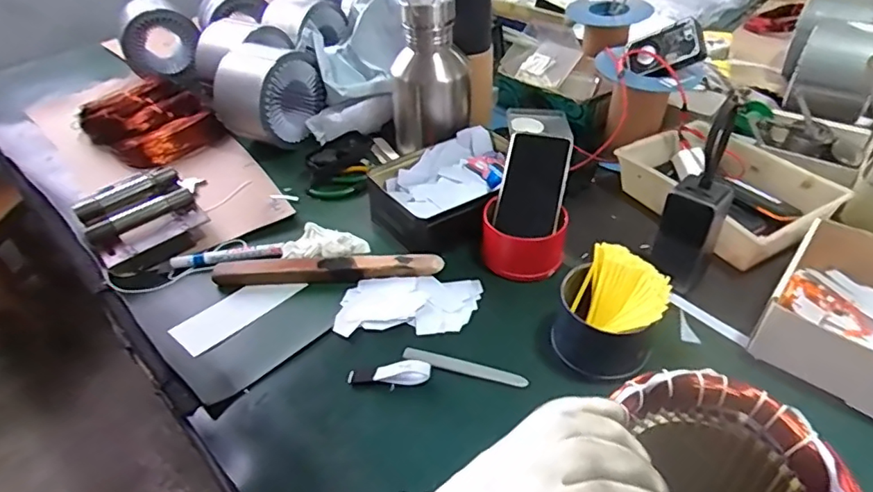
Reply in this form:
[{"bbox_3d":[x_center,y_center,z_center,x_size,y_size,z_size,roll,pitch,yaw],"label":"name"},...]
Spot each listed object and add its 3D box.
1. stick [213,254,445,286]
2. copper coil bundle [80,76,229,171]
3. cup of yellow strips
[{"bbox_3d":[-0.136,0.028,0.671,0.279,0.018,0.040,-2,40,5],"label":"stick"},{"bbox_3d":[-0.513,-0.221,0.982,0.211,0.074,0.179,30,52,35],"label":"copper coil bundle"},{"bbox_3d":[0.175,0.066,0.553,0.099,0.079,0.104,-4,40,3],"label":"cup of yellow strips"}]

